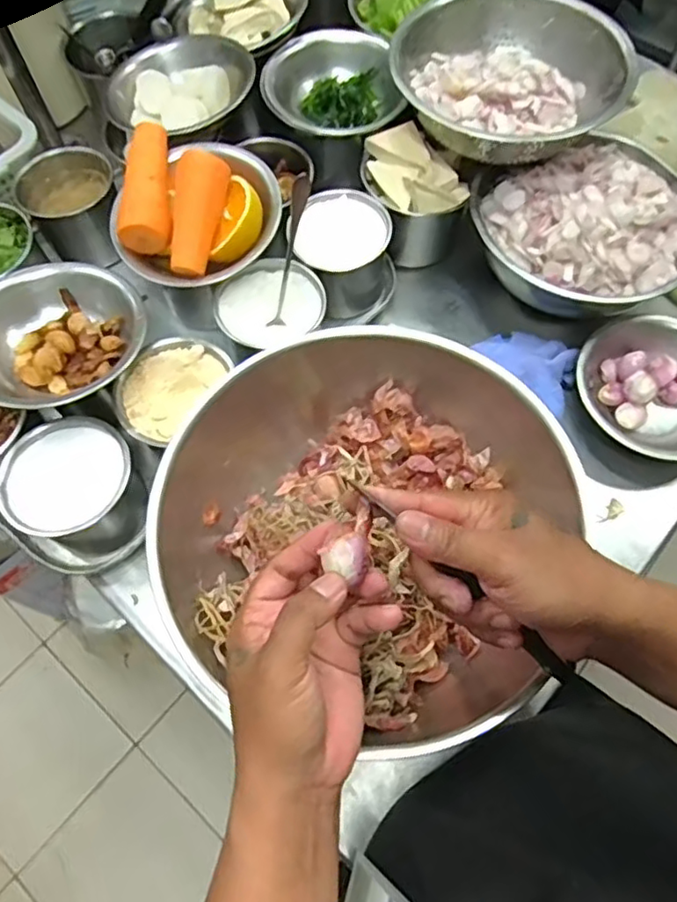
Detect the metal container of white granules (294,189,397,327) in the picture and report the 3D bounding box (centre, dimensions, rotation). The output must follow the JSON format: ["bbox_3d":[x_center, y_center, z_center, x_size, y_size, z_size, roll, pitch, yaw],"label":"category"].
[{"bbox_3d":[0.005,-0.186,0.610,0.098,0.094,0.095,0,66,0],"label":"metal container of white granules"}]

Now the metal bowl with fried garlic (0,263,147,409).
[{"bbox_3d":[-0.236,-0.093,0.503,0.112,0.056,0.149,45,66,-20],"label":"metal bowl with fried garlic"}]

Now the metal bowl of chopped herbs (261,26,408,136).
[{"bbox_3d":[-0.006,-0.376,0.636,0.137,0.053,0.113,-1,66,0],"label":"metal bowl of chopped herbs"}]

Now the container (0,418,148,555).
[{"bbox_3d":[-0.214,0.034,0.513,0.103,0.083,0.090,-24,68,-10],"label":"container"}]

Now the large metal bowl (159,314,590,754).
[{"bbox_3d":[0.015,0.059,0.506,0.278,0.149,0.288,0,66,0],"label":"large metal bowl"}]

